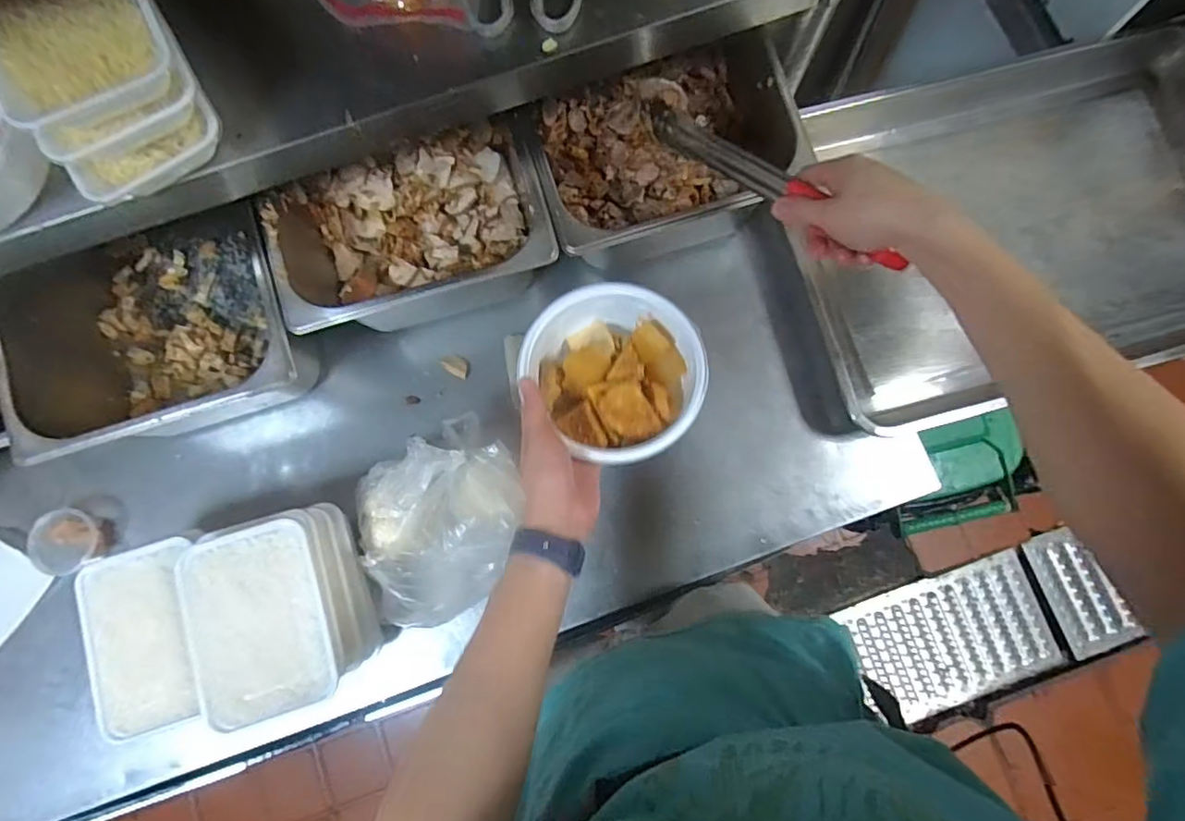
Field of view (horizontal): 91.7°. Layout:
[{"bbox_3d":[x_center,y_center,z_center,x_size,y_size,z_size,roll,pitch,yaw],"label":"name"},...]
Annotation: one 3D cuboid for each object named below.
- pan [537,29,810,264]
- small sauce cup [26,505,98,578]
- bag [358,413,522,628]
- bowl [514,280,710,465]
[{"bbox_3d":[0.070,-0.271,0.624,0.257,0.155,0.196,-18,82,-2],"label":"pan"},{"bbox_3d":[-0.579,0.146,0.644,0.069,0.045,0.070,0,82,1],"label":"small sauce cup"},{"bbox_3d":[-0.151,0.117,0.591,0.185,0.118,0.162,-34,83,-4],"label":"bag"},{"bbox_3d":[0.022,-0.041,0.544,0.152,0.071,0.171,-37,83,-4],"label":"bowl"}]

